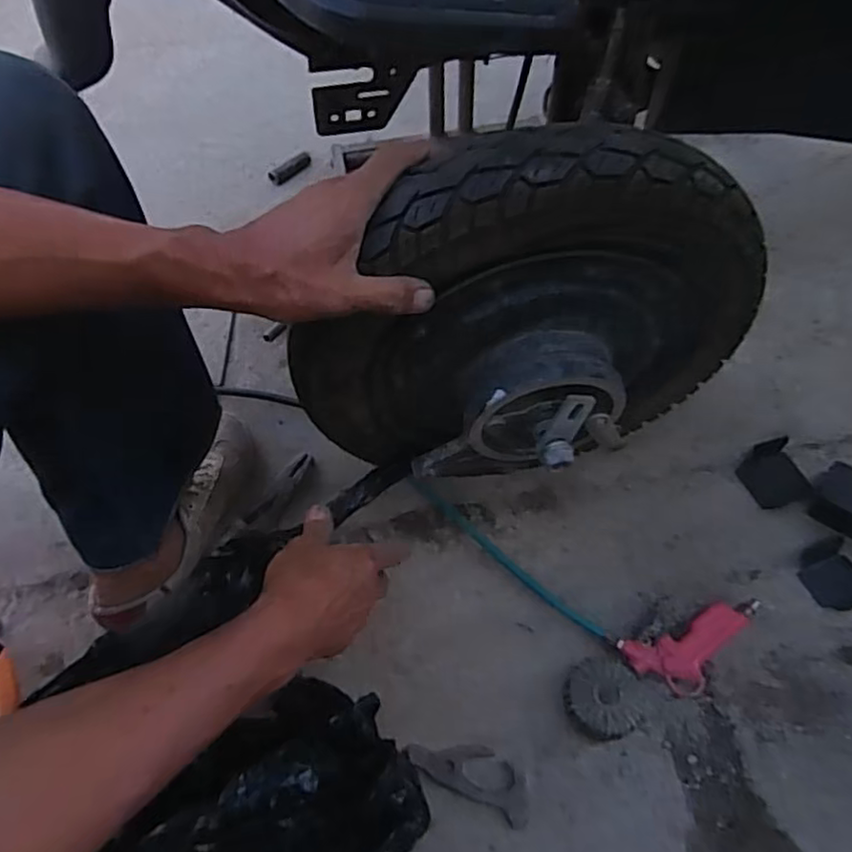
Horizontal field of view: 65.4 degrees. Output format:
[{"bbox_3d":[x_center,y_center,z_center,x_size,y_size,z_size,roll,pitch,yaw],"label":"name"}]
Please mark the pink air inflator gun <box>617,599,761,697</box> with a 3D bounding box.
[{"bbox_3d":[0.275,0.221,0.658,0.153,0.027,0.064,-18,57,-8],"label":"pink air inflator gun"}]

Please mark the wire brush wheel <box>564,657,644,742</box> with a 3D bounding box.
[{"bbox_3d":[0.168,0.259,0.632,0.070,0.031,0.068,1,56,5],"label":"wire brush wheel"}]

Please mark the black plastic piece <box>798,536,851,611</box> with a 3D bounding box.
[{"bbox_3d":[0.425,0.156,0.688,0.062,0.016,0.071,-20,57,-9],"label":"black plastic piece"}]

